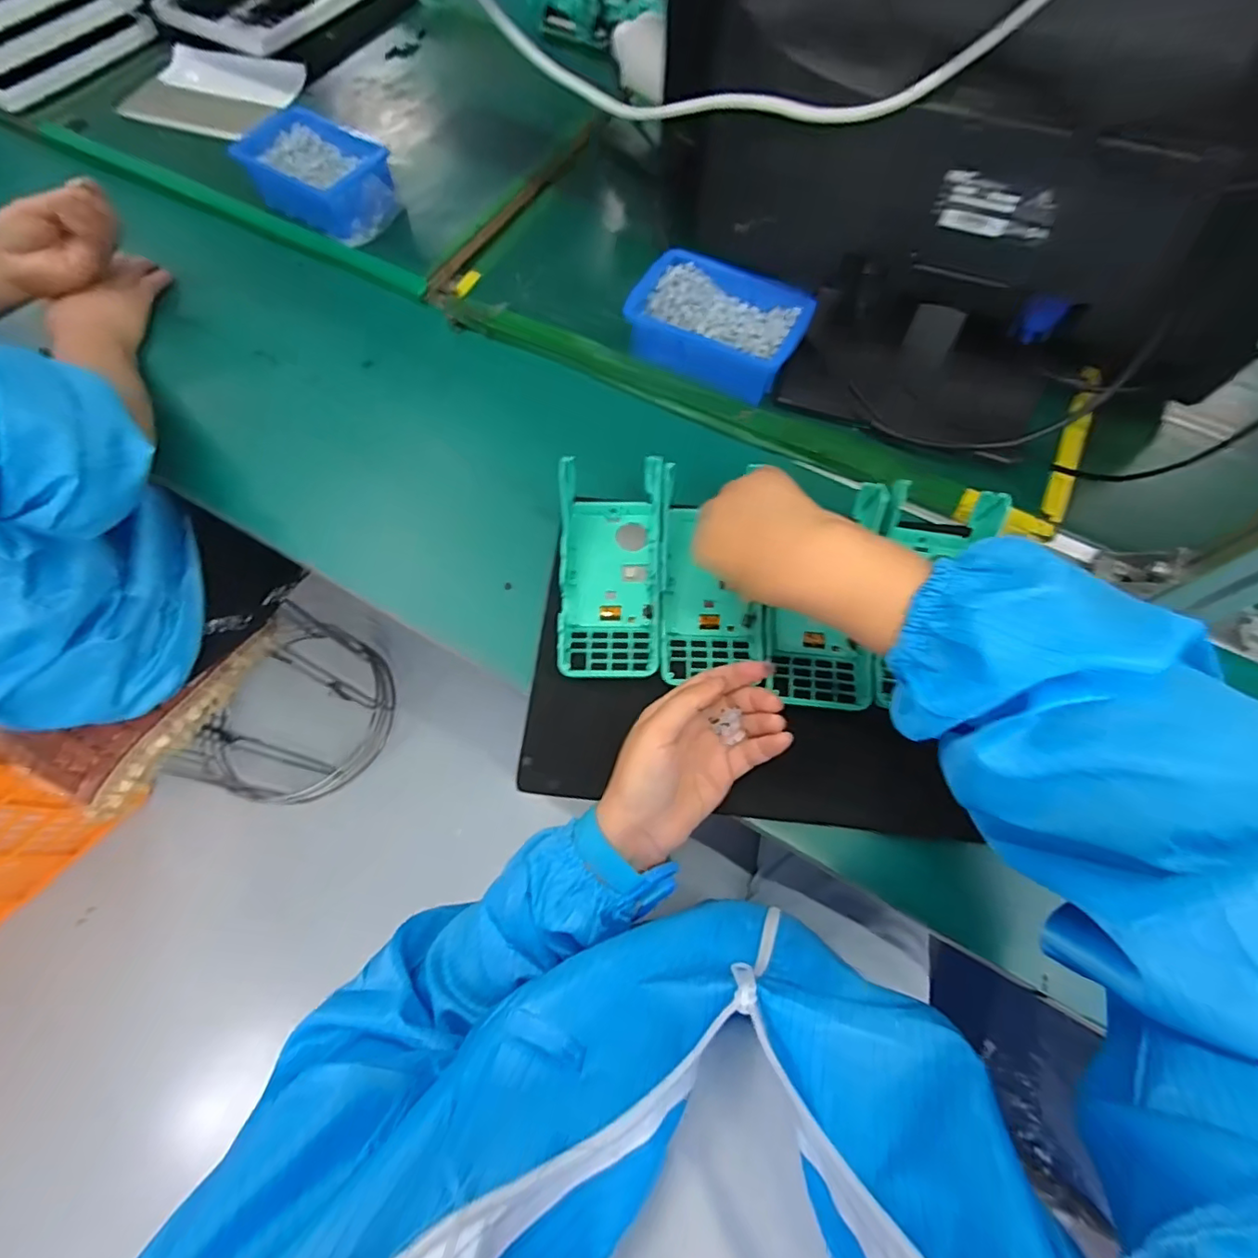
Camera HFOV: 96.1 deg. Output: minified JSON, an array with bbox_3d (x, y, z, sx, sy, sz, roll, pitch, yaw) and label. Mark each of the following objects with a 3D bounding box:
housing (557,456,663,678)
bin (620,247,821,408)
[{"bbox_3d":[-0.015,-0.049,0.435,0.080,0.046,0.169,2,67,1],"label":"housing"},{"bbox_3d":[0.083,-0.279,0.522,0.151,0.057,0.110,23,69,9],"label":"bin"}]

